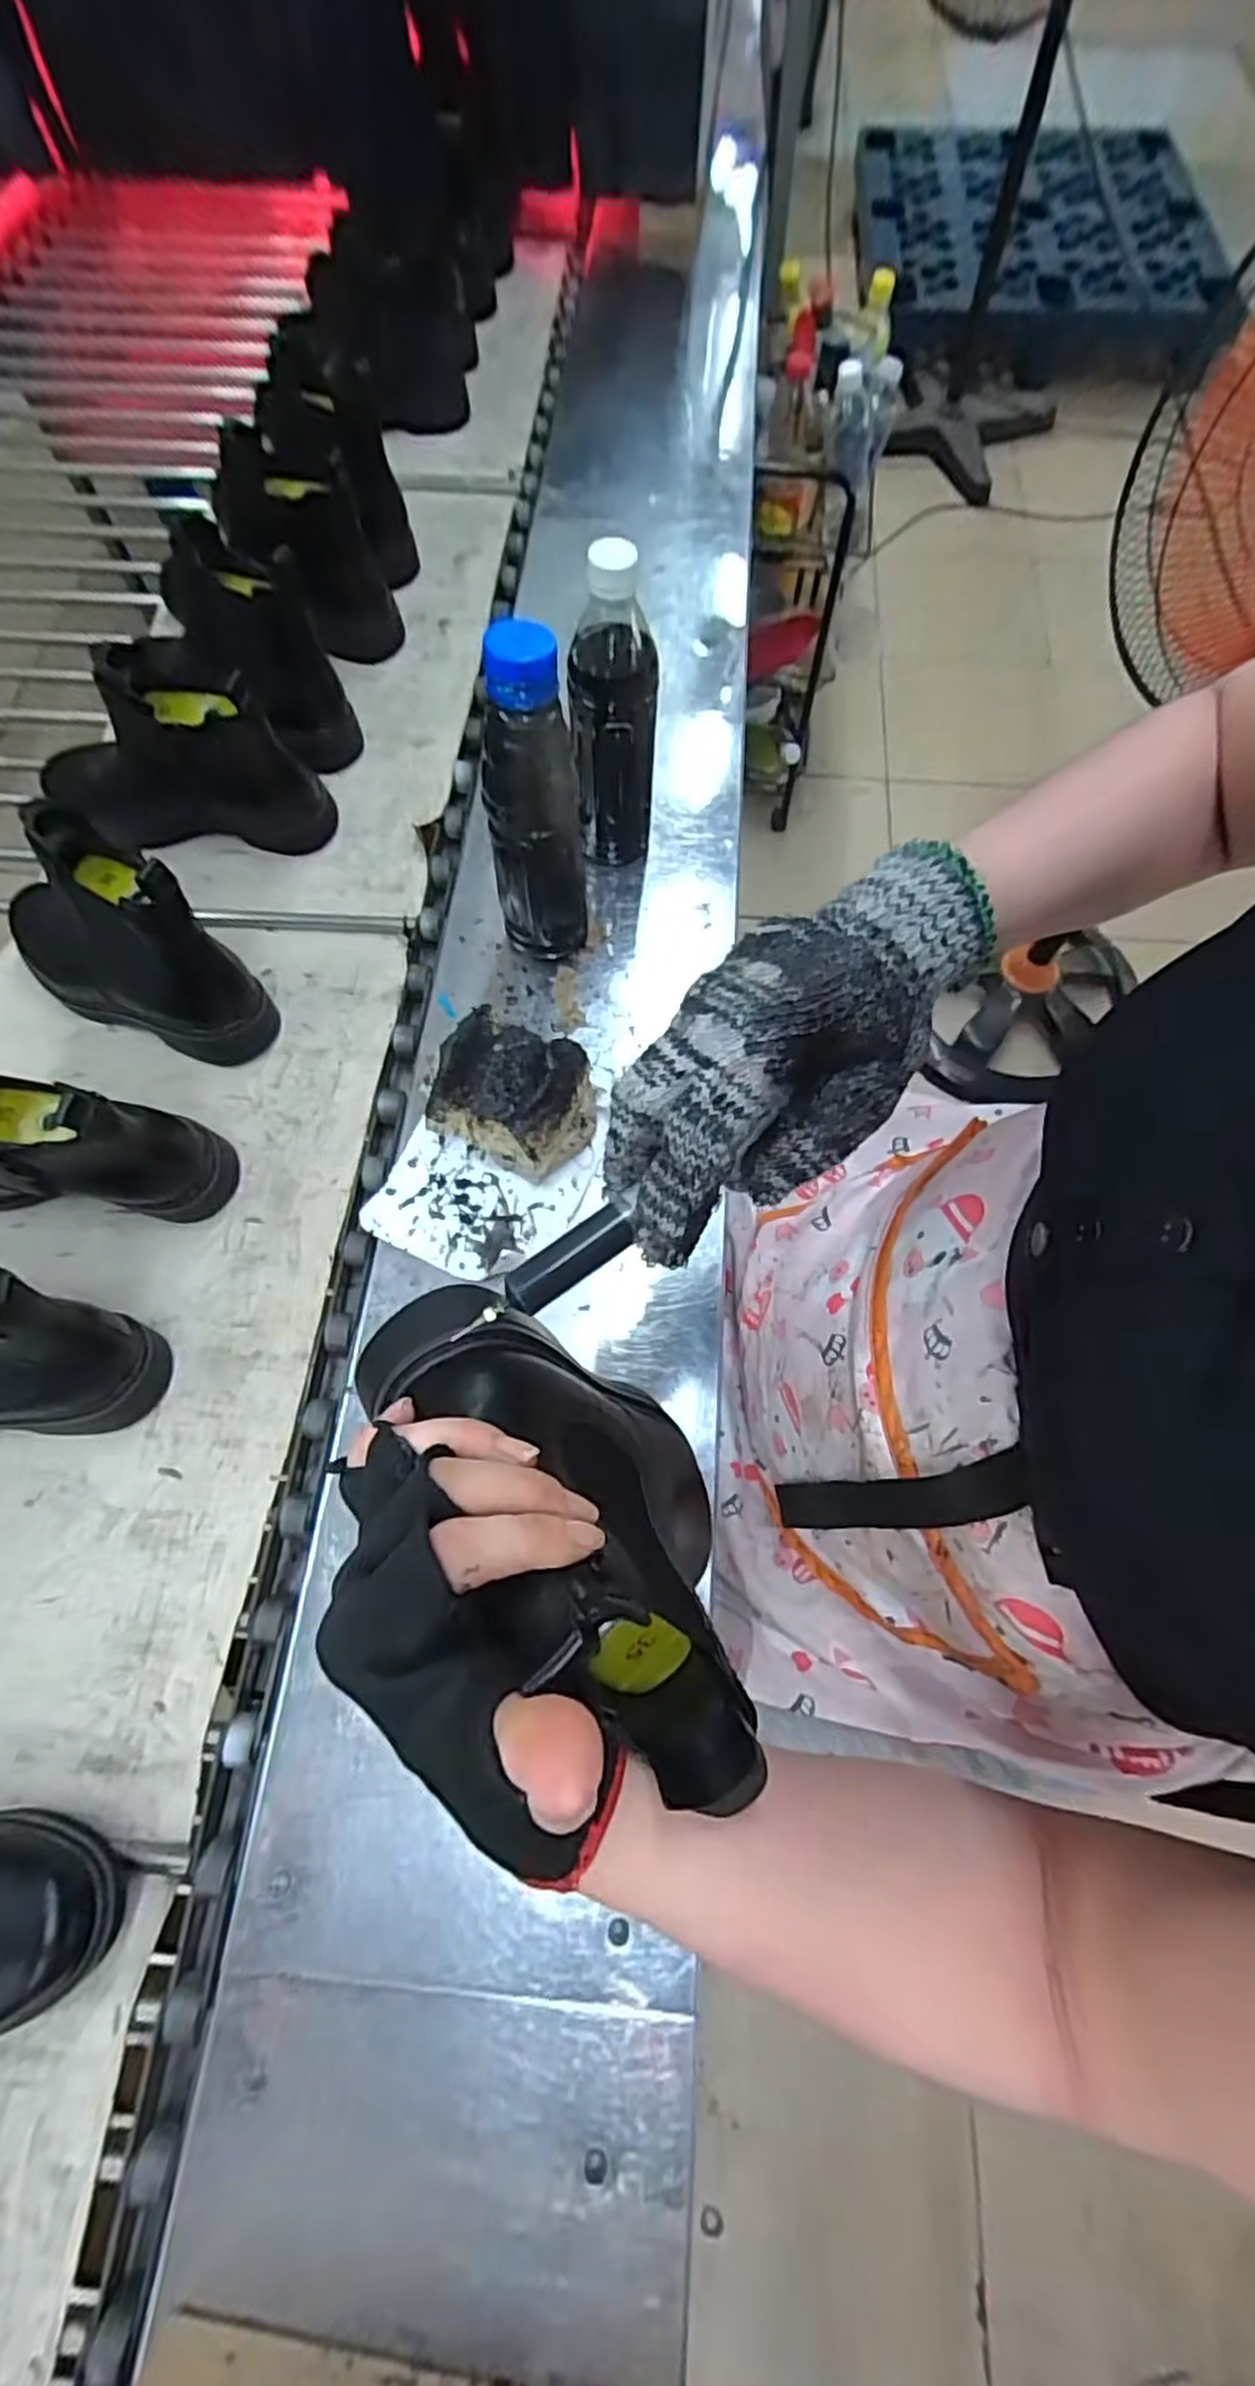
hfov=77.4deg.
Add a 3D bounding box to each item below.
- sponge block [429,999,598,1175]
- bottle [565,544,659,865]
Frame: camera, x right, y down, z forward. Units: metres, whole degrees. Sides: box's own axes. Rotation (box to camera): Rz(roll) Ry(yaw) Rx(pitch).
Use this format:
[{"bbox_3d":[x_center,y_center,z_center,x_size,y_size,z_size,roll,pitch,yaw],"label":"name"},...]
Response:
[{"bbox_3d":[-0.071,-0.061,0.514,0.094,0.080,0.079,22,70,3],"label":"sponge block"},{"bbox_3d":[-0.009,-0.337,0.559,0.063,0.209,0.070,2,70,-4],"label":"bottle"}]

